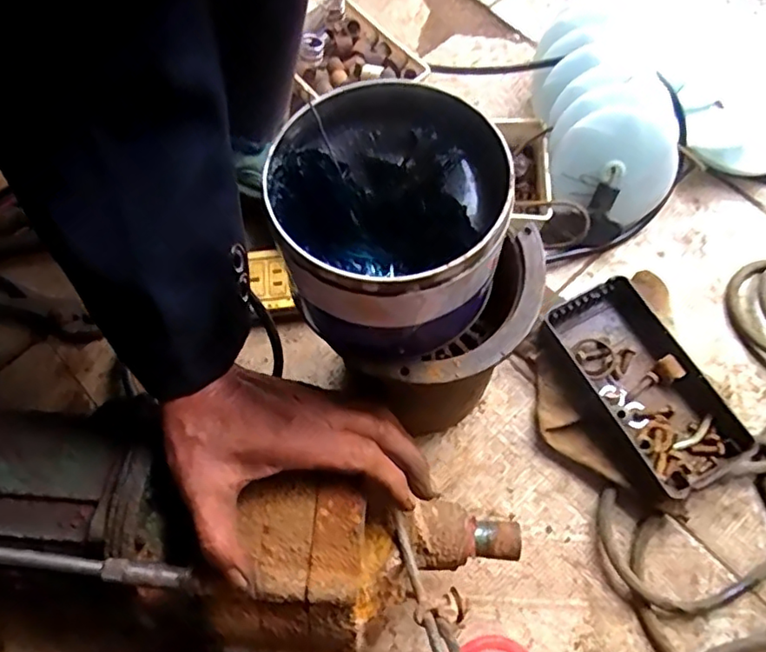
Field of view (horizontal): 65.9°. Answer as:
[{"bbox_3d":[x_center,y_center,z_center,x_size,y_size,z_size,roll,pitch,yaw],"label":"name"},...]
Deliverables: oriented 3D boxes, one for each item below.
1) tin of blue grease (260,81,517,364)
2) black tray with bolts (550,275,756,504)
[{"bbox_3d":[0.000,-0.057,0.324,0.118,0.084,0.126,-28,70,-9],"label":"tin of blue grease"},{"bbox_3d":[0.218,0.052,0.508,0.094,0.038,0.179,-28,70,-9],"label":"black tray with bolts"}]

